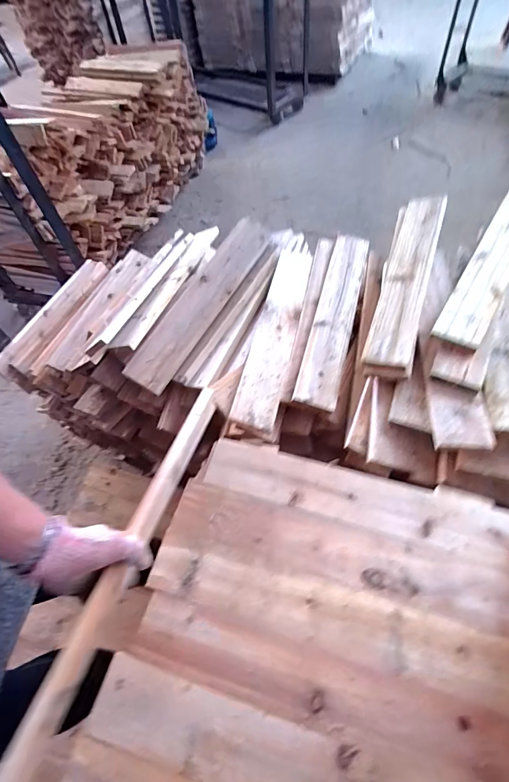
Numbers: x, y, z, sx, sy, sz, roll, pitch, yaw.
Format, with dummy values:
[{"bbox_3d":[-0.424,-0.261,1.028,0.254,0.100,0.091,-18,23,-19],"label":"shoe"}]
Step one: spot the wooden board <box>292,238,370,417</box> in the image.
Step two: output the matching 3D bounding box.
[{"bbox_3d":[0.179,-0.178,0.818,0.082,0.034,0.493,12,58,12],"label":"wooden board"}]

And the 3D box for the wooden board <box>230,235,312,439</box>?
[{"bbox_3d":[0.054,-0.152,0.823,0.084,0.040,0.544,9,58,11],"label":"wooden board"}]

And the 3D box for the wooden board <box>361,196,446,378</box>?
[{"bbox_3d":[0.315,-0.240,0.786,0.097,0.031,0.484,7,60,30],"label":"wooden board"}]

